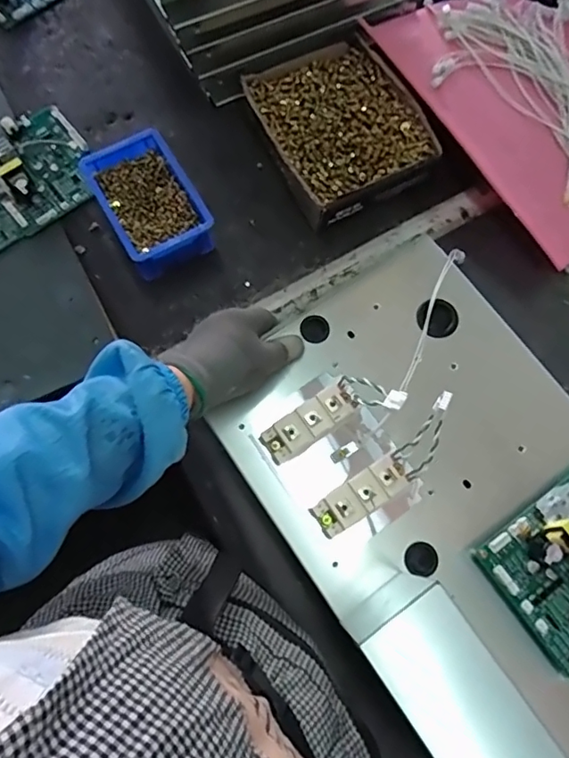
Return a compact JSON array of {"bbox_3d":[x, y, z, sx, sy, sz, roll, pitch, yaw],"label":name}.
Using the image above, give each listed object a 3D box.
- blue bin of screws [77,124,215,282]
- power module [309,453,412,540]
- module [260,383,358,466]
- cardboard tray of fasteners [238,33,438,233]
[{"bbox_3d":[-0.153,-0.197,0.595,0.099,0.056,0.146,-29,75,-8],"label":"blue bin of screws"},{"bbox_3d":[0.068,0.106,0.467,0.087,0.032,0.032,-33,76,-9],"label":"power module"},{"bbox_3d":[0.022,0.043,0.483,0.087,0.035,0.034,-34,76,-10],"label":"module"},{"bbox_3d":[0.067,-0.300,0.626,0.182,0.044,0.207,-24,74,-7],"label":"cardboard tray of fasteners"}]

